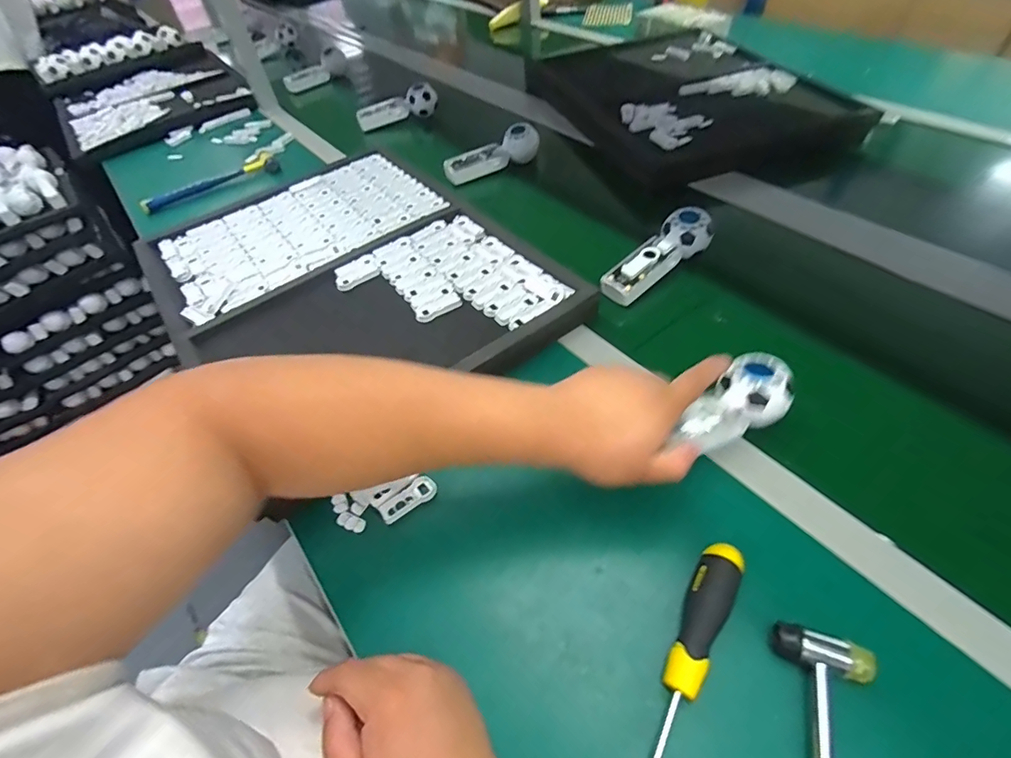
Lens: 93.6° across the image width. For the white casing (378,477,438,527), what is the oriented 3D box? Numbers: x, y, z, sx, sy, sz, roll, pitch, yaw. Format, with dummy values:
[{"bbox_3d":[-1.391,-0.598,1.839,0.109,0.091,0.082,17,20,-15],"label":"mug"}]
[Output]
[{"bbox_3d":[-0.094,0.117,0.459,0.057,0.009,0.023,-28,53,-16],"label":"white casing"}]

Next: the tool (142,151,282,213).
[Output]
[{"bbox_3d":[-0.550,-0.365,0.891,0.246,0.025,0.049,-34,55,-20],"label":"tool"}]

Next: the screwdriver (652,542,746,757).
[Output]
[{"bbox_3d":[0.133,0.204,0.346,0.032,0.026,0.179,24,57,24],"label":"screwdriver"}]

